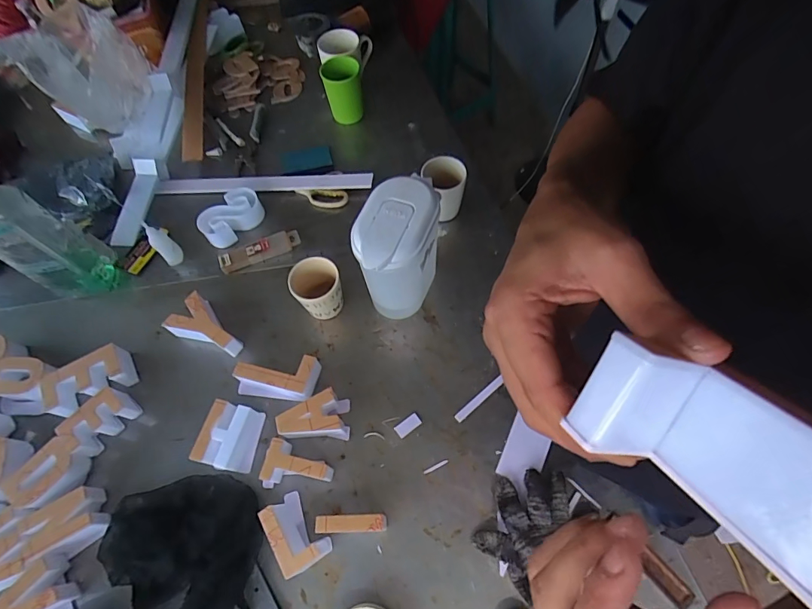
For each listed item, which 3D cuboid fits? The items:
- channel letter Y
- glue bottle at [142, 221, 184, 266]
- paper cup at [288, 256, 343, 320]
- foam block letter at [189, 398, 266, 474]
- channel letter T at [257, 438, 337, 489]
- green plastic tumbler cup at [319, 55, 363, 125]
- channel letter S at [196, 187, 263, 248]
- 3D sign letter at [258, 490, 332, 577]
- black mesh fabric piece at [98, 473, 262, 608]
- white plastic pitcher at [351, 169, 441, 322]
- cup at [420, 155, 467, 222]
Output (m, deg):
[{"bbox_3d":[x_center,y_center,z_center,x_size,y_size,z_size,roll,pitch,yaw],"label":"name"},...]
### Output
[{"bbox_3d":[-0.300,0.038,0.662,0.113,0.050,0.070,27,68,16],"label":"channel letter Y"},{"bbox_3d":[-0.410,-0.105,0.718,0.026,0.091,0.033,34,70,18],"label":"glue bottle"},{"bbox_3d":[-0.133,-0.019,0.661,0.072,0.088,0.067,-1,63,3],"label":"paper cup"},{"bbox_3d":[-0.242,0.182,0.591,0.067,0.044,0.084,8,64,7],"label":"foam block letter"},{"bbox_3d":[-0.143,0.217,0.567,0.084,0.047,0.058,11,65,9],"label":"channel letter T"},{"bbox_3d":[-0.123,-0.424,0.855,0.074,0.099,0.077,-1,63,3],"label":"green plastic tumbler cup"},{"bbox_3d":[-0.309,-0.158,0.758,0.069,0.047,0.115,40,72,20],"label":"channel letter S"},{"bbox_3d":[-0.140,0.283,0.536,0.053,0.045,0.087,-34,66,-13],"label":"3D sign letter"},{"bbox_3d":[-0.287,0.307,0.541,0.203,0.040,0.185,-1,63,3],"label":"black mesh fabric piece"},{"bbox_3d":[-0.009,-0.076,0.611,0.100,0.163,0.153,7,64,5],"label":"white plastic pitcher"},{"bbox_3d":[0.065,-0.193,0.734,0.065,0.105,0.069,-1,64,1],"label":"cup"}]

